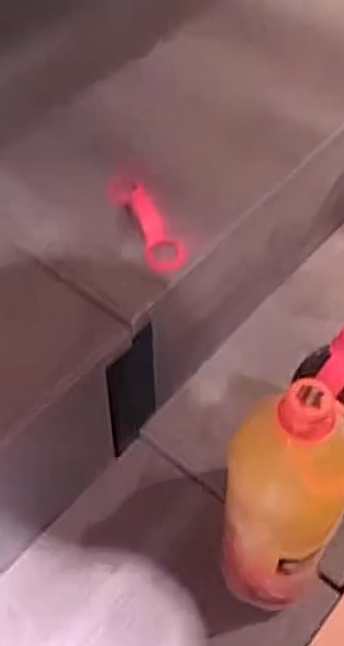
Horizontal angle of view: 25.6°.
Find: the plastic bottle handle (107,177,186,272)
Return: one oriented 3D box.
[{"bbox_3d":[-0.025,-0.098,0.757,0.034,0.018,0.113,-25,74,-22],"label":"plastic bottle handle"}]

